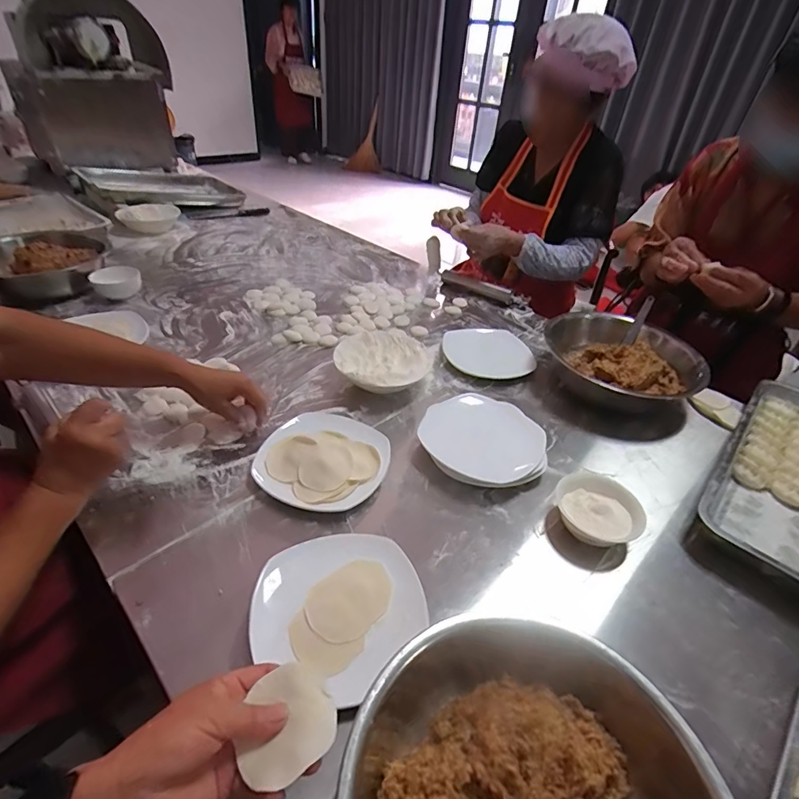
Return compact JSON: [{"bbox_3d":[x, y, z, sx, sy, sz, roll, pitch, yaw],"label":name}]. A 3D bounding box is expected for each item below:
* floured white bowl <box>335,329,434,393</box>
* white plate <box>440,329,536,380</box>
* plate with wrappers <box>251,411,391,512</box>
[{"bbox_3d":[-0.031,-0.061,0.809,0.168,0.053,0.162,3,38,-3],"label":"floured white bowl"},{"bbox_3d":[0.175,-0.102,0.919,0.156,0.033,0.182,-4,39,-11],"label":"white plate"},{"bbox_3d":[-0.108,0.080,0.659,0.176,0.031,0.183,3,38,-3],"label":"plate with wrappers"}]

